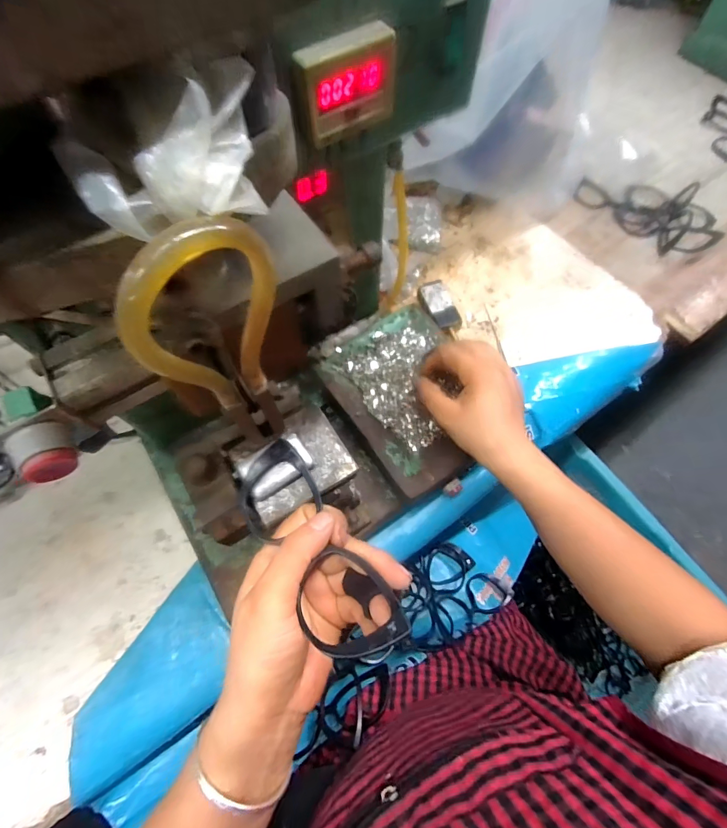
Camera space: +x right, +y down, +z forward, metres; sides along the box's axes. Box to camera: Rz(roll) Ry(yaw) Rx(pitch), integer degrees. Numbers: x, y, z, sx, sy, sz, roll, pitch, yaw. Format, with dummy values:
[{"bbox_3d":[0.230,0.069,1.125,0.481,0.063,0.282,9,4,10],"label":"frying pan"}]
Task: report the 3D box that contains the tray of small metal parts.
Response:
[{"bbox_3d":[0.052,-0.025,0.457,0.149,0.018,0.202,-29,69,-13],"label":"tray of small metal parts"}]

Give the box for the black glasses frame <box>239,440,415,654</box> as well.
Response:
[{"bbox_3d":[-0.034,0.080,0.249,0.052,0.016,0.149,-31,54,-13],"label":"black glasses frame"}]

